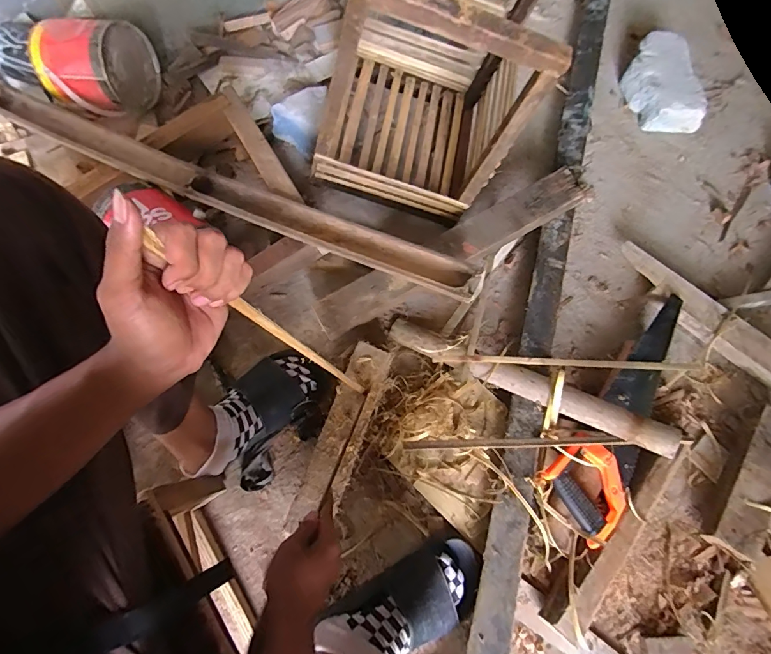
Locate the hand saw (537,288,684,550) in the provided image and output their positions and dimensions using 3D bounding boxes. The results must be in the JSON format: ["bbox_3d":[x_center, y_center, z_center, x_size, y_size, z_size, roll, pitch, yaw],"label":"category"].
[{"bbox_3d":[0.412,0.137,0.681,0.125,0.035,0.419,41,77,11],"label":"hand saw"}]

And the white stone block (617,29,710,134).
[{"bbox_3d":[0.584,-0.516,0.895,0.123,0.072,0.214,-7,73,-2],"label":"white stone block"}]

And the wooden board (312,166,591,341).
[{"bbox_3d":[0.116,-0.131,0.731,0.512,0.021,0.070,-29,91,-4],"label":"wooden board"}]

